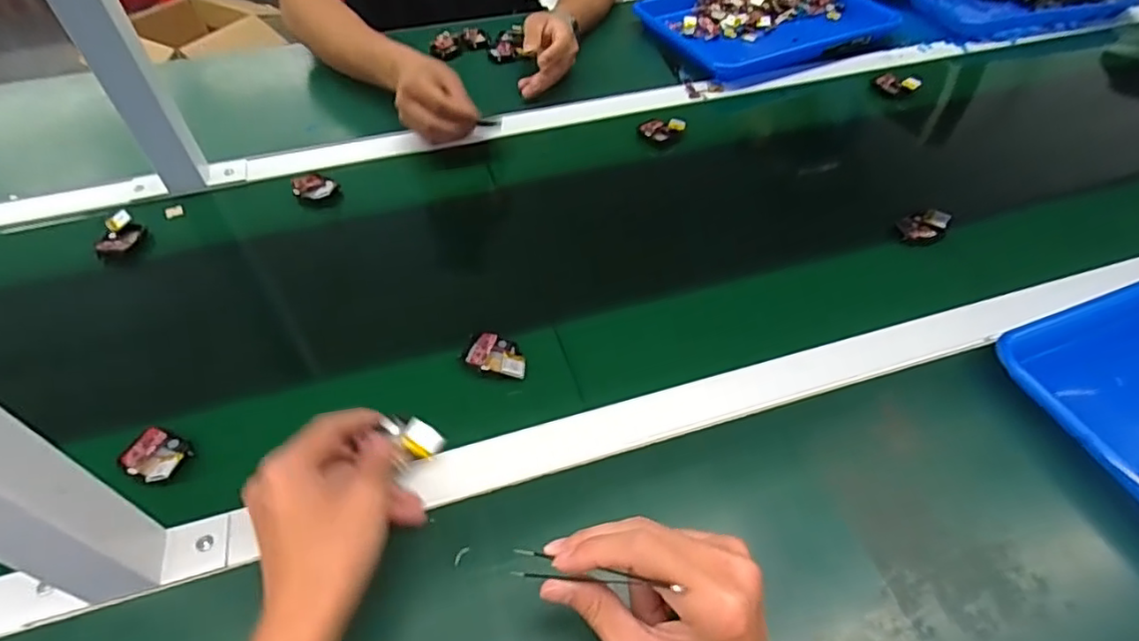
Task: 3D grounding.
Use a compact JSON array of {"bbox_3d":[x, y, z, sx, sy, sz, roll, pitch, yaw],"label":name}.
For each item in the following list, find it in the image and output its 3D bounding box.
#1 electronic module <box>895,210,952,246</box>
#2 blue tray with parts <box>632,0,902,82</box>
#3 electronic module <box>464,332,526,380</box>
[{"bbox_3d":[0.361,-0.096,0.609,0.041,0.023,0.046,31,56,23],"label":"electronic module"},{"bbox_3d":[0.291,-0.452,0.887,0.348,0.039,0.234,-23,54,-19],"label":"blue tray with parts"},{"bbox_3d":[-0.060,0.029,0.501,0.054,0.010,0.037,11,51,9],"label":"electronic module"}]

